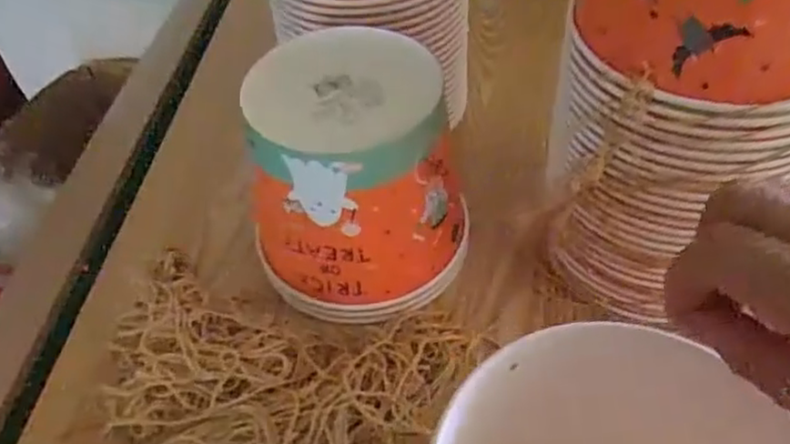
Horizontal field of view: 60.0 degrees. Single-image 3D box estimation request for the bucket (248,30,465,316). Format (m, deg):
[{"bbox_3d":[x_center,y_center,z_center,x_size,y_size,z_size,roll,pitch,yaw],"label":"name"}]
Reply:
[{"bbox_3d":[-0.024,-0.028,0.478,0.149,0.147,0.148,-3,49,3],"label":"bucket"}]

